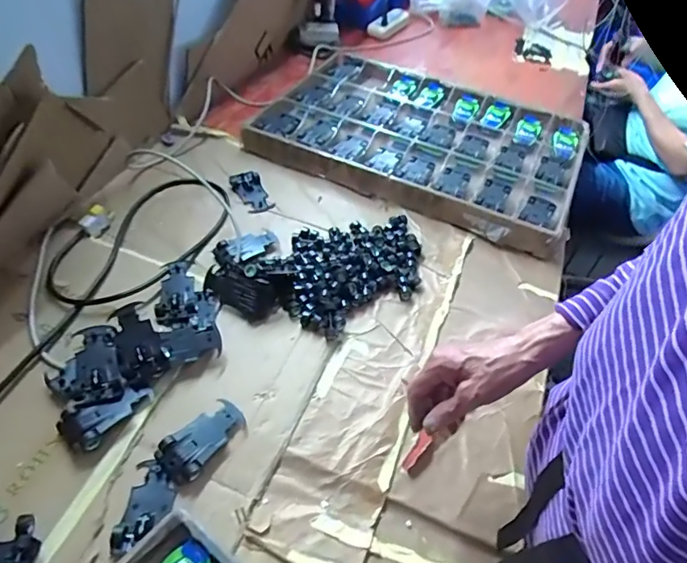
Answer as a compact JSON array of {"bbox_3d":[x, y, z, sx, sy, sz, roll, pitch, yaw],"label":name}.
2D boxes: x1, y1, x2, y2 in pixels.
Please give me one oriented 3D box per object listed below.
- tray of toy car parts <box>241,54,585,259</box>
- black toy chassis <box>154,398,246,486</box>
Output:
[{"bbox_3d":[0.183,-0.329,1.098,0.644,0.047,0.497,23,49,15],"label":"tray of toy car parts"},{"bbox_3d":[-0.173,0.192,0.606,0.054,0.021,0.111,32,52,23],"label":"black toy chassis"}]

